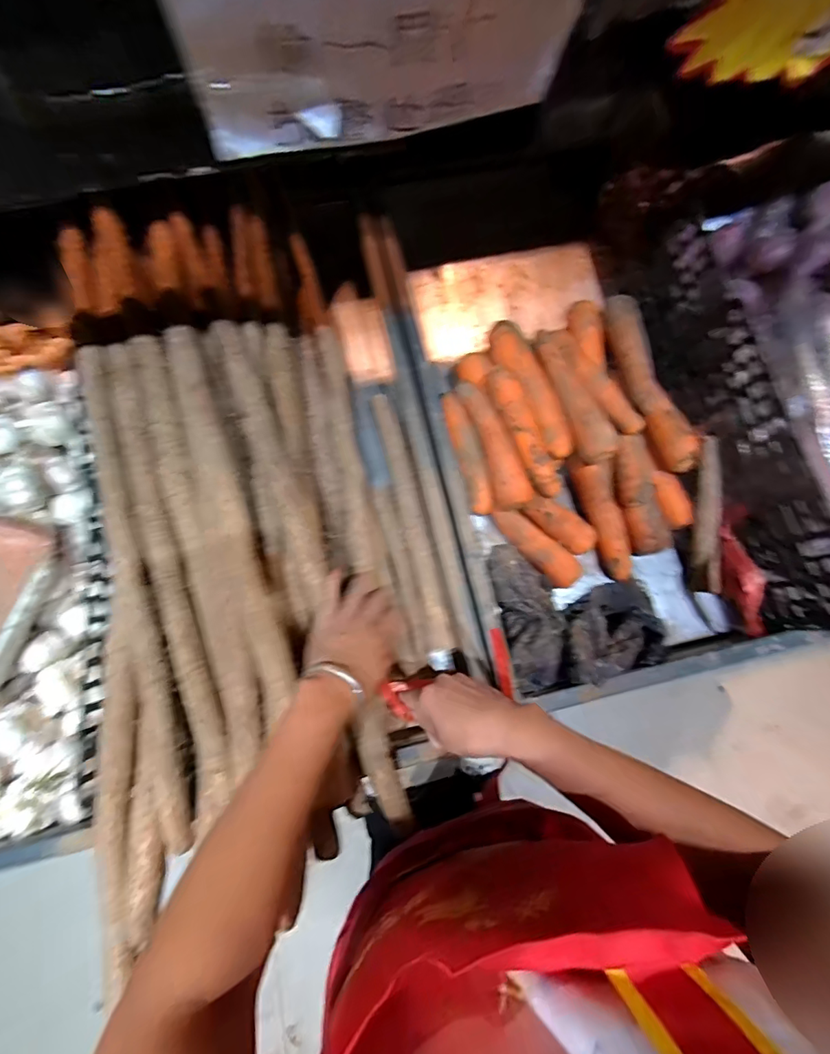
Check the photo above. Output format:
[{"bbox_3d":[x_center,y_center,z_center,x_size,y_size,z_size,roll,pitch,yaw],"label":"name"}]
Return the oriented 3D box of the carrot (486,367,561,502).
[{"bbox_3d":[0.138,-0.121,0.586,0.041,0.030,0.173,-24,90,-8],"label":"carrot"}]

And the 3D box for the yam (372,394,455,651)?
[{"bbox_3d":[-0.004,-0.016,0.595,0.025,0.030,0.334,-13,72,-5],"label":"yam"}]

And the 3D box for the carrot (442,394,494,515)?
[{"bbox_3d":[0.068,-0.095,0.597,0.033,0.025,0.158,-14,72,-5],"label":"carrot"}]

